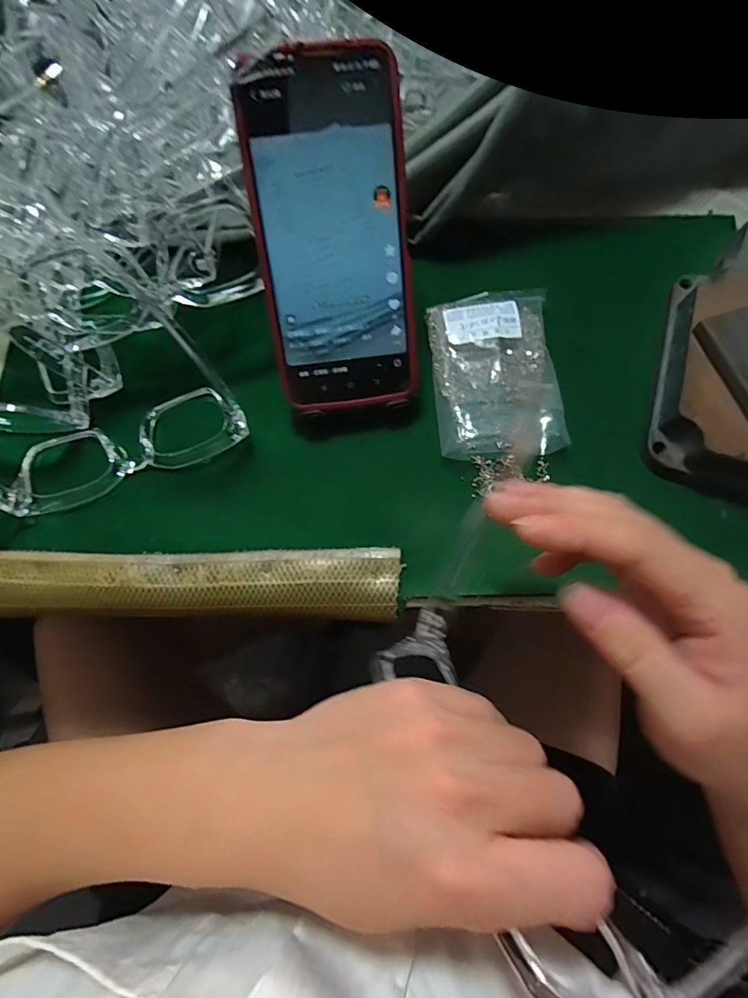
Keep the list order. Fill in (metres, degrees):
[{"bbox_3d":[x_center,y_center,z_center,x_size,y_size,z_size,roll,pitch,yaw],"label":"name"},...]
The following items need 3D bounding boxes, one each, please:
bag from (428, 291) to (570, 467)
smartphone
[{"bbox_3d":[0.077,-0.081,0.310,0.075,0.016,0.111,-2,78,-5],"label":"bag"},{"bbox_3d":[-0.021,-0.133,0.263,0.075,0.005,0.169,-6,114,-1],"label":"smartphone"}]

